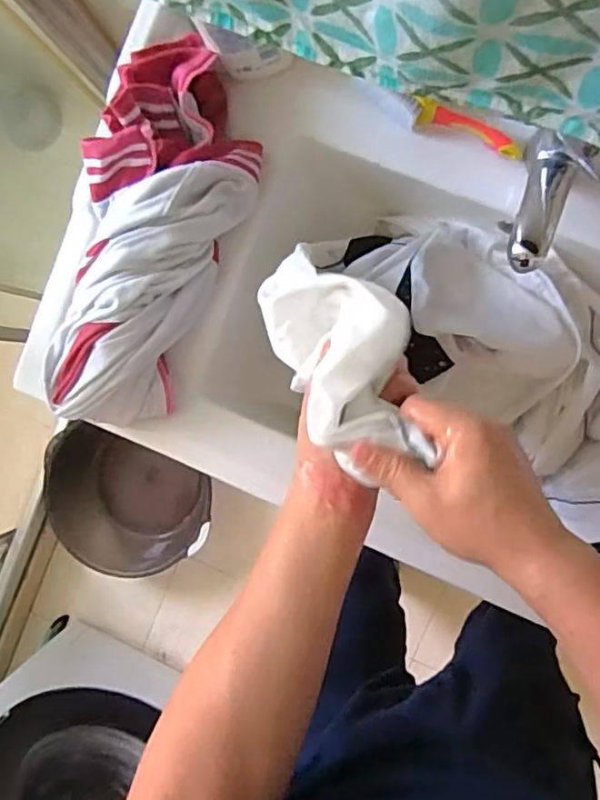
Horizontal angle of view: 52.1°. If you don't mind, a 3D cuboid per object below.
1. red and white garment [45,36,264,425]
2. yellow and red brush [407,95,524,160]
[{"bbox_3d":[-0.141,-0.153,0.576,0.151,0.080,0.360,18,94,5],"label":"red and white garment"},{"bbox_3d":[0.154,-0.251,0.571,0.114,0.028,0.020,23,94,4],"label":"yellow and red brush"}]

